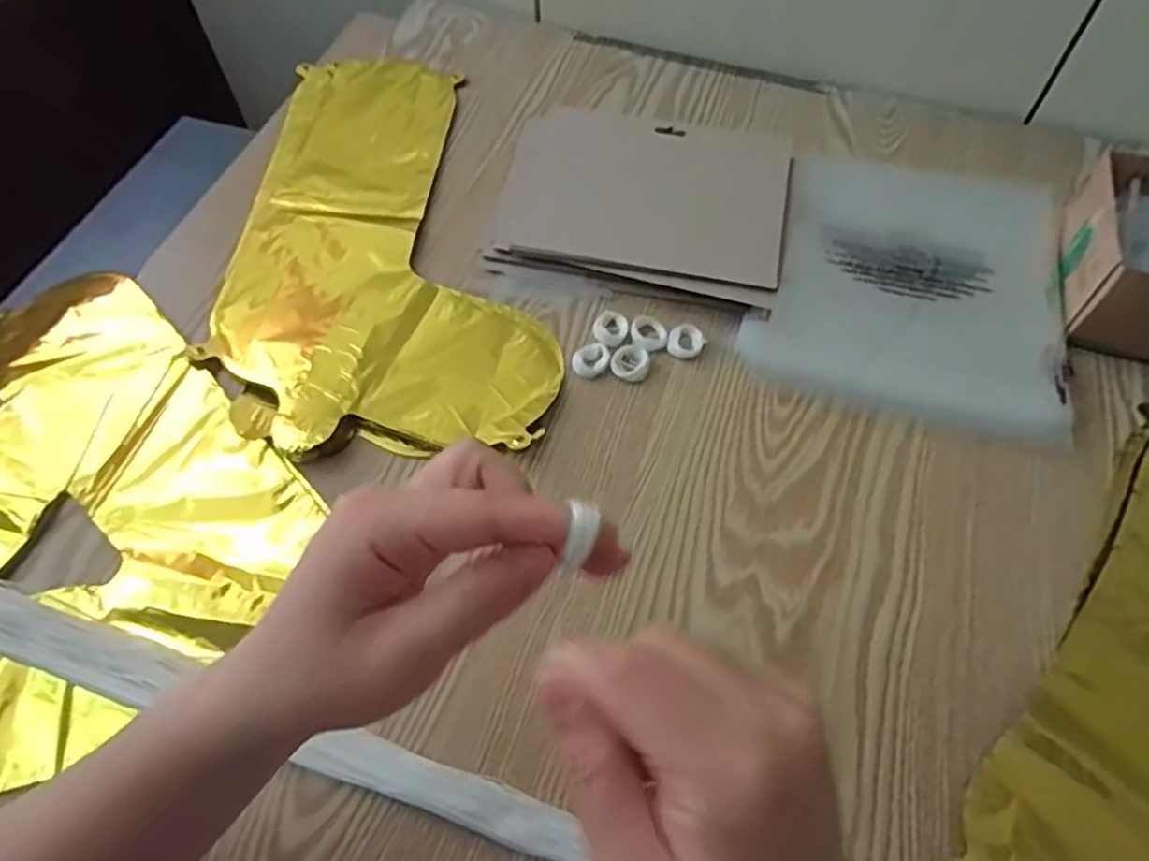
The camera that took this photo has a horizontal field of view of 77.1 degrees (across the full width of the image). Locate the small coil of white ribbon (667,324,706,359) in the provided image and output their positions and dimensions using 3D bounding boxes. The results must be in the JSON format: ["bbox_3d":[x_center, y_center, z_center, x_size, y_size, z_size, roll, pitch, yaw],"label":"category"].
[{"bbox_3d":[0.077,-0.062,0.498,0.024,0.004,0.028,29,63,17],"label":"small coil of white ribbon"}]

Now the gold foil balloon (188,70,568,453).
[{"bbox_3d":[-0.142,-0.160,0.553,0.229,0.016,0.406,-4,59,-2],"label":"gold foil balloon"}]

